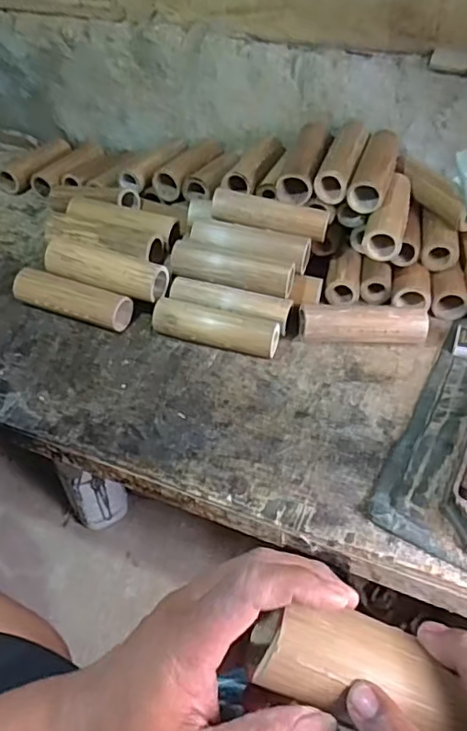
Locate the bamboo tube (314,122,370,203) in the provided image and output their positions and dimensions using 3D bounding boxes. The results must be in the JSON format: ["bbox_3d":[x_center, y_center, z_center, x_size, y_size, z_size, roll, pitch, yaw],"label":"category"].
[{"bbox_3d":[0.180,-0.334,0.916,0.056,0.049,0.191,13,46,13],"label":"bamboo tube"}]

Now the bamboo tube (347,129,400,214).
[{"bbox_3d":[0.227,-0.312,0.892,0.056,0.052,0.179,14,46,15],"label":"bamboo tube"}]

